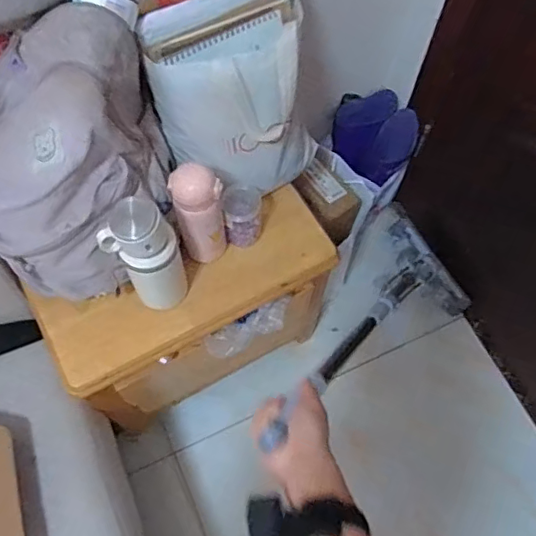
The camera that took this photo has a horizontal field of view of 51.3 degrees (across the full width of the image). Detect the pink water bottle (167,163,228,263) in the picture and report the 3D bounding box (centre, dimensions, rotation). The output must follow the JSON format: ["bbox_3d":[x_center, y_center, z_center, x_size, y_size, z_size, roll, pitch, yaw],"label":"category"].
[{"bbox_3d":[-0.101,-0.076,0.844,0.069,0.189,0.069,0,65,-1],"label":"pink water bottle"}]

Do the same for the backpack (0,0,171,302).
[{"bbox_3d":[-0.294,-0.167,0.778,0.314,0.329,0.284,-38,72,-17],"label":"backpack"}]

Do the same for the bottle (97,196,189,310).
[{"bbox_3d":[-0.173,-0.011,0.799,0.095,0.232,0.065,-9,66,-6],"label":"bottle"}]

